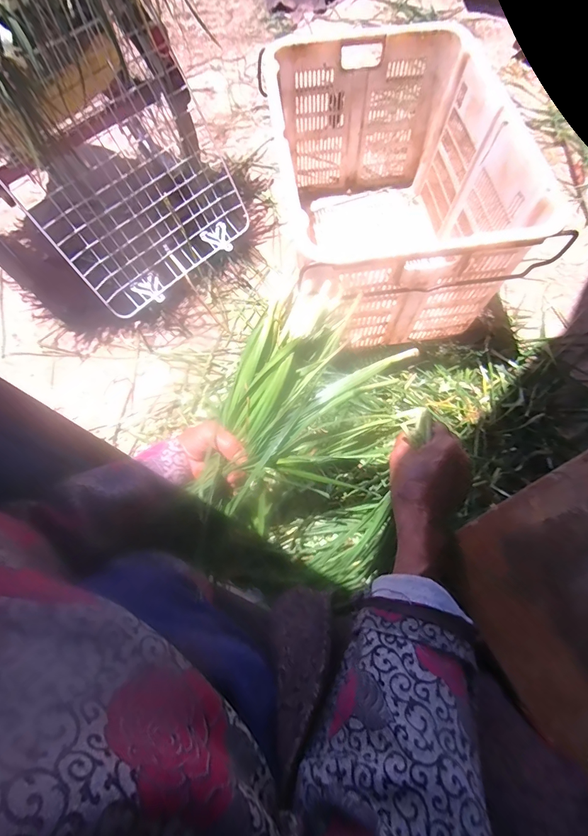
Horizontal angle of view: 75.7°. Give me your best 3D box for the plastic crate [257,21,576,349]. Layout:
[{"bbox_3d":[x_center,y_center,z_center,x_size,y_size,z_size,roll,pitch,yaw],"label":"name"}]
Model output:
[{"bbox_3d":[0.223,-0.538,0.940,0.487,0.373,0.721,-10,69,-2],"label":"plastic crate"}]

